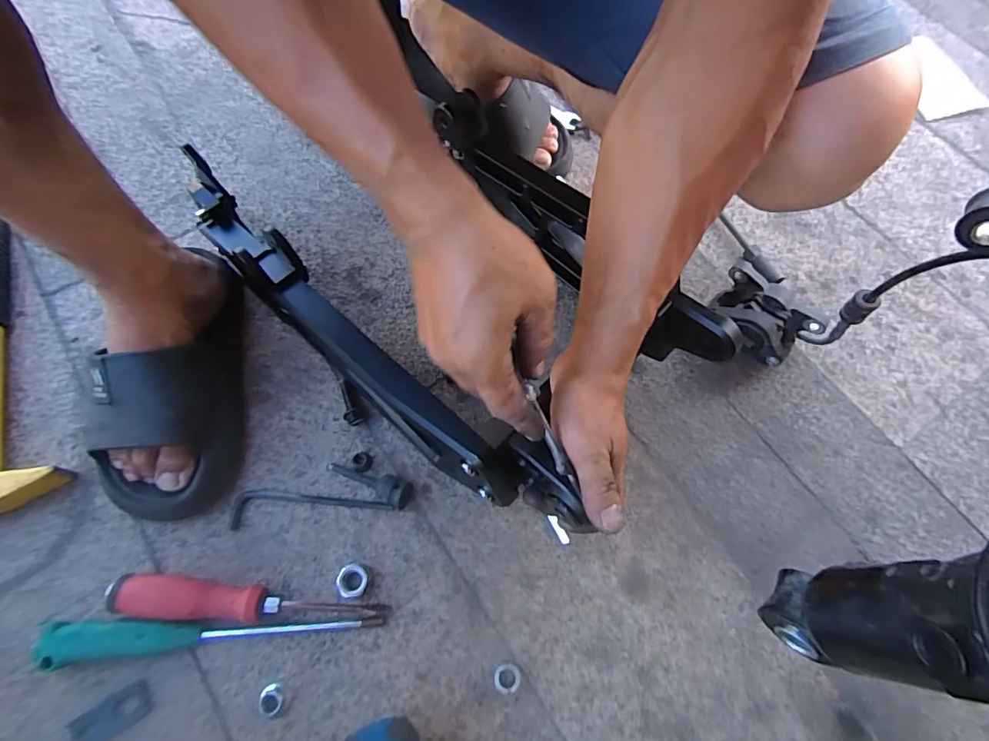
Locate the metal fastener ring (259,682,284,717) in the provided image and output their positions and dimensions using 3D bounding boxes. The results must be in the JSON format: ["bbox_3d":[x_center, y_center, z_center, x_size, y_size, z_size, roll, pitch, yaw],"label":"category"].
[{"bbox_3d":[-0.171,0.252,0.384,0.018,0.013,0.021,-28,71,-13],"label":"metal fastener ring"}]

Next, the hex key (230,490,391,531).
[{"bbox_3d":[-0.159,0.116,0.440,0.135,0.010,0.030,-4,68,-4],"label":"hex key"}]

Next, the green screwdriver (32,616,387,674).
[{"bbox_3d":[-0.221,0.205,0.393,0.256,0.022,0.030,-3,68,-3],"label":"green screwdriver"}]

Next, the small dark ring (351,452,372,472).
[{"bbox_3d":[-0.120,0.083,0.457,0.017,0.007,0.018,1,68,-2],"label":"small dark ring"}]

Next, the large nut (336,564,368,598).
[{"bbox_3d":[-0.117,0.173,0.413,0.025,0.013,0.026,1,68,-2],"label":"large nut"}]

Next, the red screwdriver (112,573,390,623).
[{"bbox_3d":[-0.195,0.182,0.395,0.206,0.035,0.027,5,67,0],"label":"red screwdriver"}]

